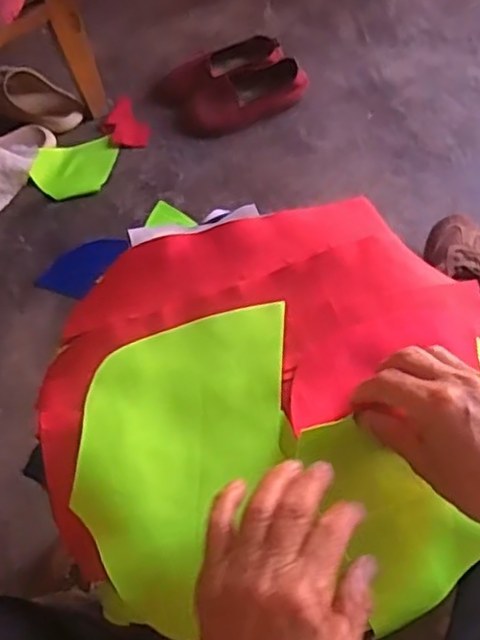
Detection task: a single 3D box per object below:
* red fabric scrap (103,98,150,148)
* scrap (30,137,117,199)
[{"bbox_3d":[-0.201,-0.343,1.182,0.065,0.022,0.106,-31,67,-15],"label":"red fabric scrap"},{"bbox_3d":[-0.281,-0.259,1.151,0.141,0.013,0.106,-11,64,-6],"label":"scrap"}]

